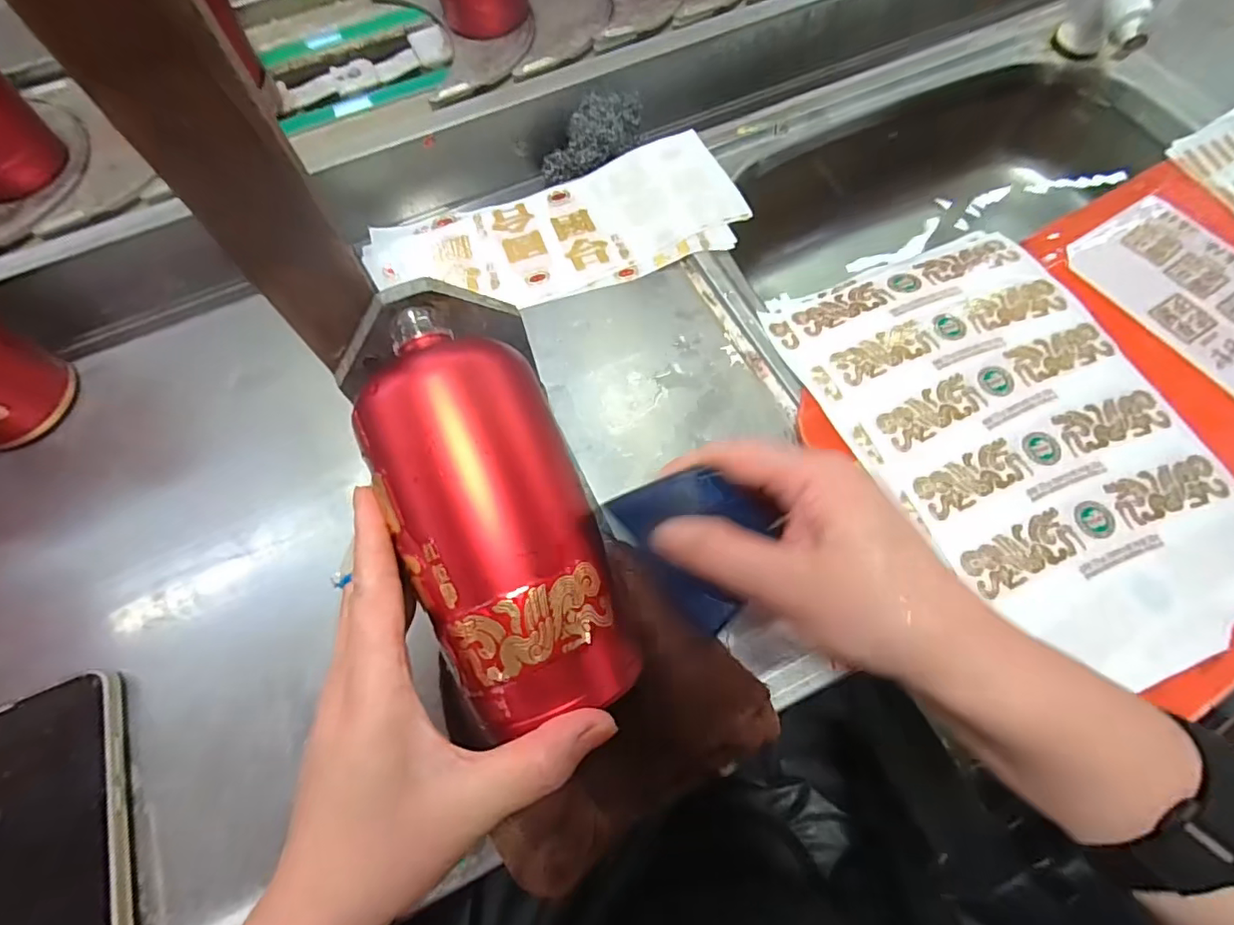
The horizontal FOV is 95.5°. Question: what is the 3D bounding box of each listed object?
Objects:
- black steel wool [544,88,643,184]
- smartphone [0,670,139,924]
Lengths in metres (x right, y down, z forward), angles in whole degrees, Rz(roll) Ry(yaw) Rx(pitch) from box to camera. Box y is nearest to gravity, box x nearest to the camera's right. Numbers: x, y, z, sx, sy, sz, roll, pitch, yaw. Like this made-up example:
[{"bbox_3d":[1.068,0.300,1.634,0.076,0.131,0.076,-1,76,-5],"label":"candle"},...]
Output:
[{"bbox_3d":[-0.020,-0.269,0.470,0.100,0.041,0.050,-38,68,5],"label":"black steel wool"},{"bbox_3d":[-0.282,0.191,0.275,0.075,0.016,0.151,-20,71,-8],"label":"smartphone"}]

